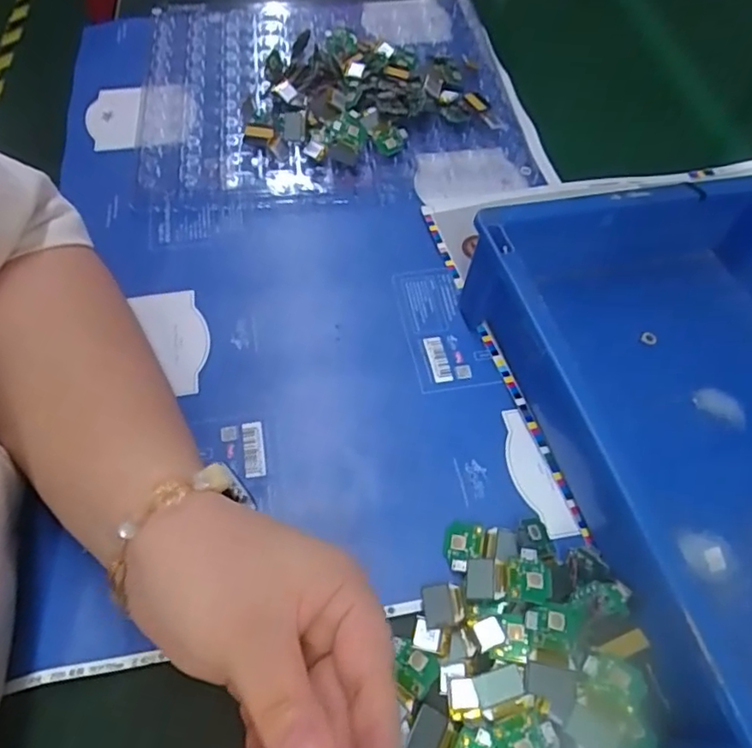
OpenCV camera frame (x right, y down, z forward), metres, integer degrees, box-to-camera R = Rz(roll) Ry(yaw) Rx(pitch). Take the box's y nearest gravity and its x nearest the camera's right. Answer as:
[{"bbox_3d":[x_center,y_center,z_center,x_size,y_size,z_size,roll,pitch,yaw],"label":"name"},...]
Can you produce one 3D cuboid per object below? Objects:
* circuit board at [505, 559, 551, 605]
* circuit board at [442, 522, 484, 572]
[{"bbox_3d":[0.071,0.096,0.275,0.020,0.004,0.018,2,53,16],"label":"circuit board"},{"bbox_3d":[0.043,0.087,0.297,0.018,0.007,0.024,13,59,7],"label":"circuit board"}]

